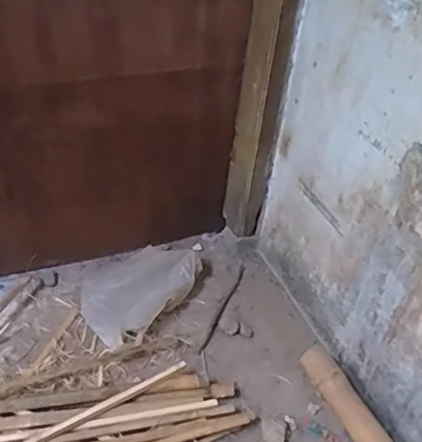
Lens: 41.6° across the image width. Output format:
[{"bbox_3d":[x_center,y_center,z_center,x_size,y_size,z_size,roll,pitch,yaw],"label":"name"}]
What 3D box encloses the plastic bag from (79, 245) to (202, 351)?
[{"bbox_3d":[-0.179,0.148,1.346,0.318,0.084,0.251,-27,49,-36],"label":"plastic bag"}]

